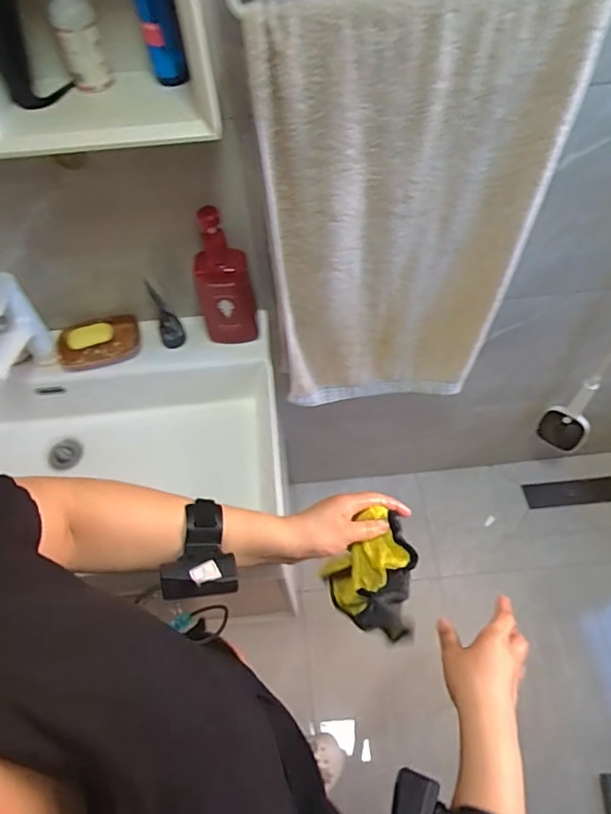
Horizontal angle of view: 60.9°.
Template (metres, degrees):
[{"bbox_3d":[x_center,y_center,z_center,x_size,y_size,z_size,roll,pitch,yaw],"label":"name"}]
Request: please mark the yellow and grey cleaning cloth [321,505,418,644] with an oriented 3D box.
[{"bbox_3d":[0.089,0.210,0.617,0.093,0.136,0.118,-35,62,-16],"label":"yellow and grey cleaning cloth"}]

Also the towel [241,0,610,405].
[{"bbox_3d":[0.136,-0.217,0.760,0.360,0.643,0.043,-6,58,-1],"label":"towel"}]

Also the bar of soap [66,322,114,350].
[{"bbox_3d":[-0.401,-0.131,0.967,0.081,0.013,0.047,-13,58,-6],"label":"bar of soap"}]

